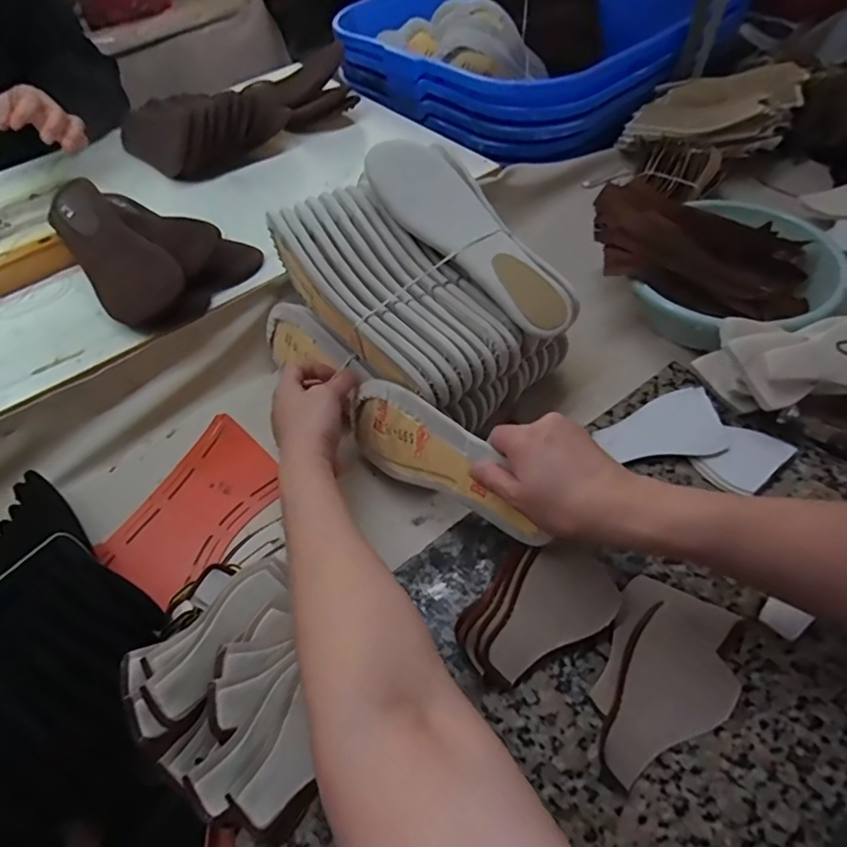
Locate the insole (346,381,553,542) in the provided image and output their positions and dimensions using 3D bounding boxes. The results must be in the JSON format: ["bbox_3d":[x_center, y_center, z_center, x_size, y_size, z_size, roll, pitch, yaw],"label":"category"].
[{"bbox_3d":[0.011,0.024,0.456,0.208,0.078,0.013,26,31,34],"label":"insole"}]

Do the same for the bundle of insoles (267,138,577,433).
[{"bbox_3d":[0.008,-0.128,0.514,0.199,0.095,0.260,-40,85,-12],"label":"bundle of insoles"}]

